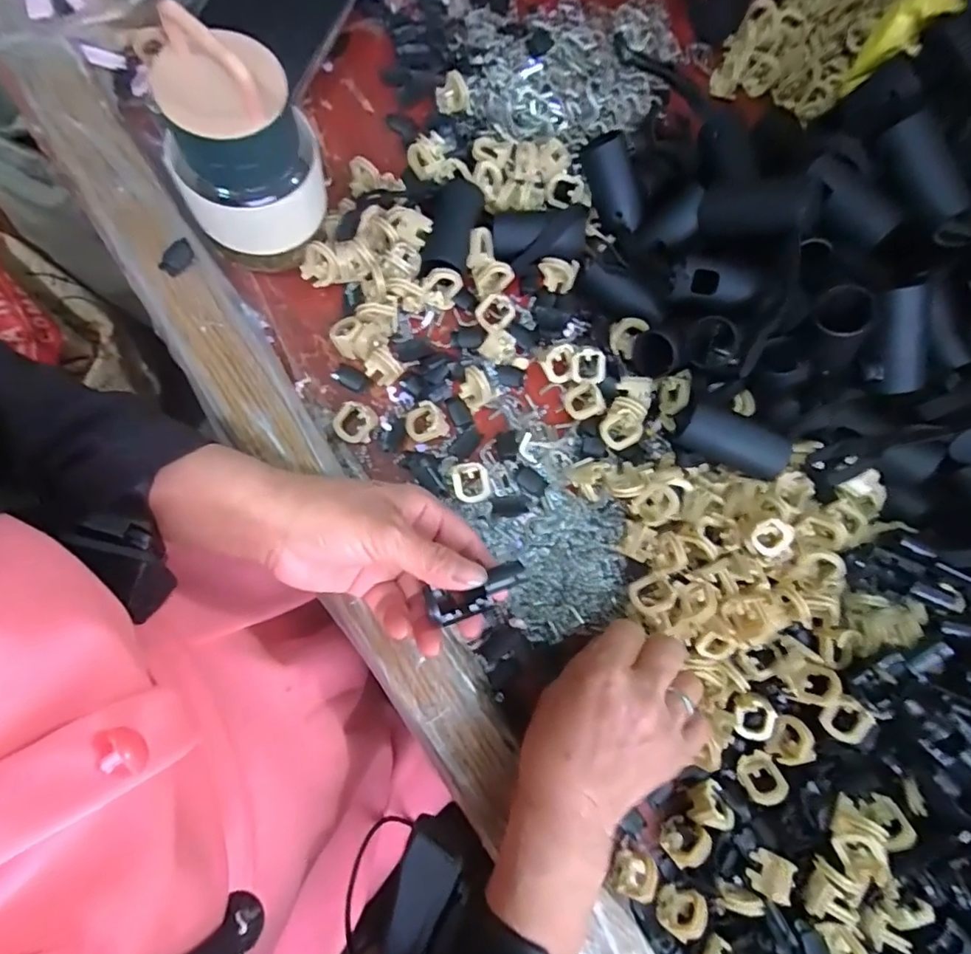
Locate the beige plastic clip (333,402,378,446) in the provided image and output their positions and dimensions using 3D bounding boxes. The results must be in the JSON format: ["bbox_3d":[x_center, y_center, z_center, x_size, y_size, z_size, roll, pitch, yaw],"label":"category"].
[{"bbox_3d":[-0.082,-0.034,0.342,0.025,0.009,0.025,-1,95,-7],"label":"beige plastic clip"}]

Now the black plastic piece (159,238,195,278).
[{"bbox_3d":[-0.188,-0.134,0.334,0.014,0.004,0.023,38,76,2],"label":"black plastic piece"}]

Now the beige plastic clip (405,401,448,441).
[{"bbox_3d":[-0.038,-0.035,0.345,0.025,0.014,0.022,-13,80,-10],"label":"beige plastic clip"}]

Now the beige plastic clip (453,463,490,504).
[{"bbox_3d":[-0.009,0.004,0.342,0.022,0.010,0.024,-10,80,-9],"label":"beige plastic clip"}]

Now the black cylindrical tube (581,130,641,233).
[{"bbox_3d":[0.086,-0.198,0.370,0.029,0.063,0.025,-39,40,-6],"label":"black cylindrical tube"}]

